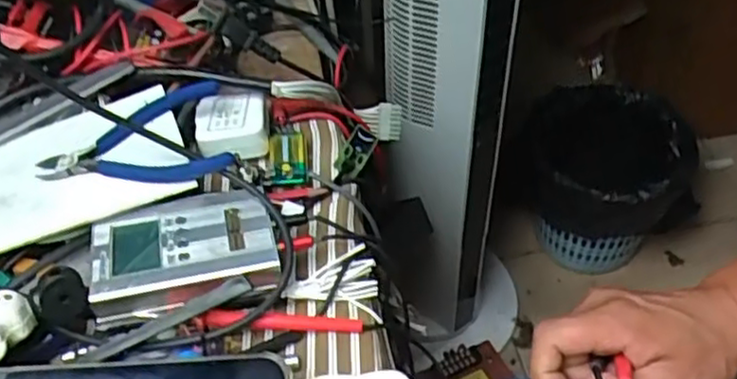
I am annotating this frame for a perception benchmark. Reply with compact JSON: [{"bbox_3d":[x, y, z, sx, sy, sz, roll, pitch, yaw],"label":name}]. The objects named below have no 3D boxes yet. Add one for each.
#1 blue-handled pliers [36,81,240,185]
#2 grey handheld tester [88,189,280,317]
[{"bbox_3d":[-0.146,-0.033,0.451,0.114,0.029,0.082,-9,48,-5],"label":"blue-handled pliers"},{"bbox_3d":[-0.106,0.035,0.416,0.102,0.020,0.068,-8,48,-5],"label":"grey handheld tester"}]

